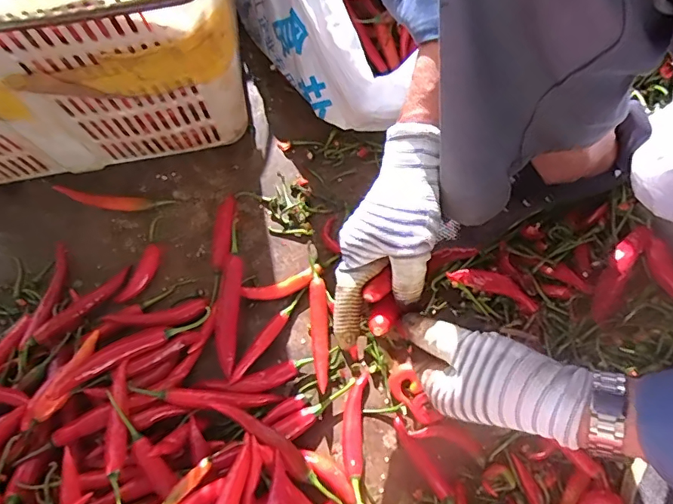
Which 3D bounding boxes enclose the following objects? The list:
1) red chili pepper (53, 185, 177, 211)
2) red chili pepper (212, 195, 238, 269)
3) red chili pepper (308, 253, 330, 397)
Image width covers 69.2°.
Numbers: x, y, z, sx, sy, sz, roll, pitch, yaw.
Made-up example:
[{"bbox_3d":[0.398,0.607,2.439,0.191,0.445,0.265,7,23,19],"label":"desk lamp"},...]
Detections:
[{"bbox_3d":[-0.258,-0.060,0.558,0.133,0.012,0.020,6,71,3],"label":"red chili pepper"},{"bbox_3d":[-0.128,-0.026,0.559,0.023,0.026,0.093,-2,71,1],"label":"red chili pepper"},{"bbox_3d":[-0.018,0.074,0.521,0.019,0.022,0.140,-4,71,0],"label":"red chili pepper"}]

